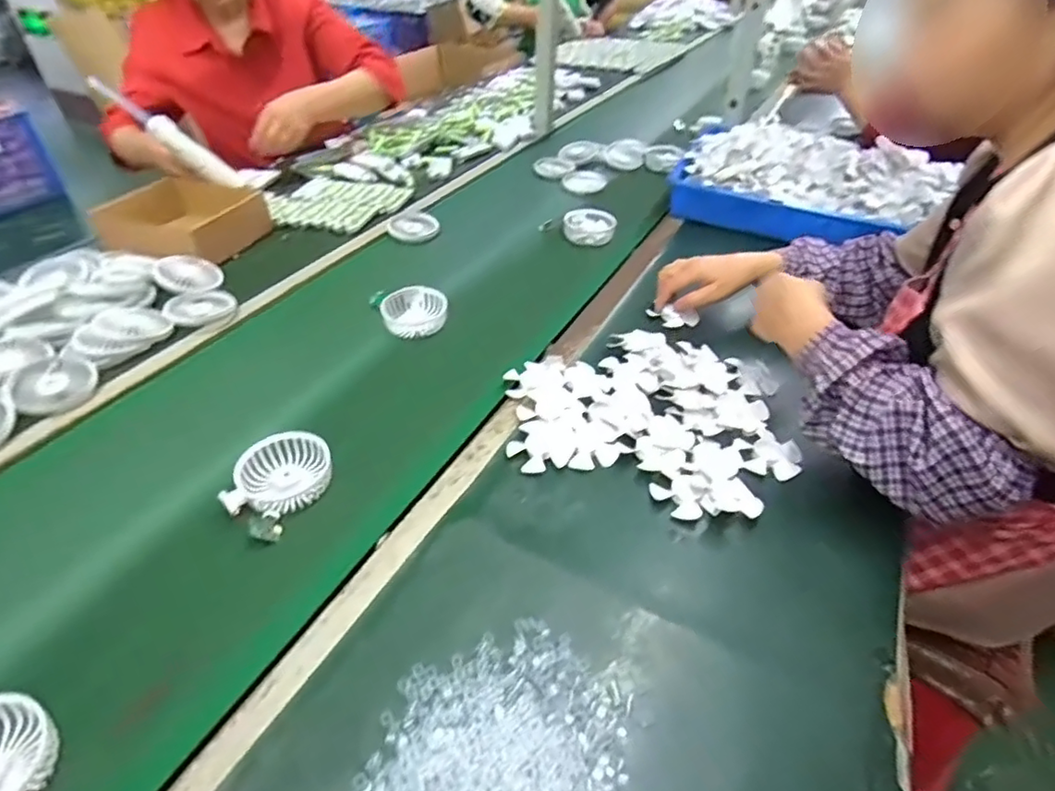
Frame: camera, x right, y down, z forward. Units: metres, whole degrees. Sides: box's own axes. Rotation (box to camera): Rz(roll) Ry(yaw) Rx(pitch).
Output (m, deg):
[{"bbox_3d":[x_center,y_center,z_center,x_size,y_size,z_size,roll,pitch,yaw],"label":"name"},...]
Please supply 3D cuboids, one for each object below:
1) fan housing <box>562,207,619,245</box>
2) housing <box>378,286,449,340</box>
[{"bbox_3d":[0.110,-0.299,1.039,0.090,0.034,0.085,2,40,0],"label":"fan housing"},{"bbox_3d":[-0.159,-0.118,0.830,0.090,0.037,0.071,-7,44,-11],"label":"housing"}]

